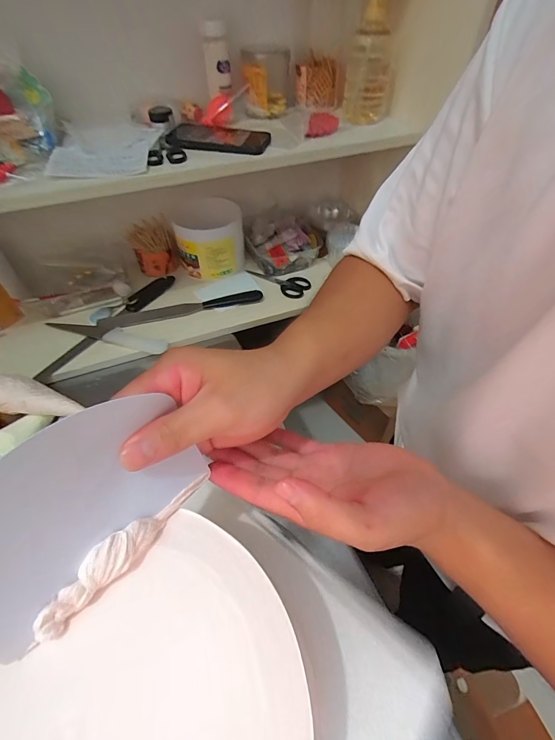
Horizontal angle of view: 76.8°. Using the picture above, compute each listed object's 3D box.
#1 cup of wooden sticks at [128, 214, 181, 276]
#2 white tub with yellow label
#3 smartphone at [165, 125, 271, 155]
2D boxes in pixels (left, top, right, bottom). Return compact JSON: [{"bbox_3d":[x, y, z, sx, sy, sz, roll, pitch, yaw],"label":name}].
[{"bbox_3d":[-0.272,-0.269,0.772,0.090,0.085,0.093,-18,51,-14],"label":"cup of wooden sticks"},{"bbox_3d":[-0.149,-0.288,0.765,0.134,0.120,0.137,-11,50,-8],"label":"white tub with yellow label"},{"bbox_3d":[-0.094,-0.367,0.557,0.159,0.016,0.076,0,49,1],"label":"smartphone"}]

